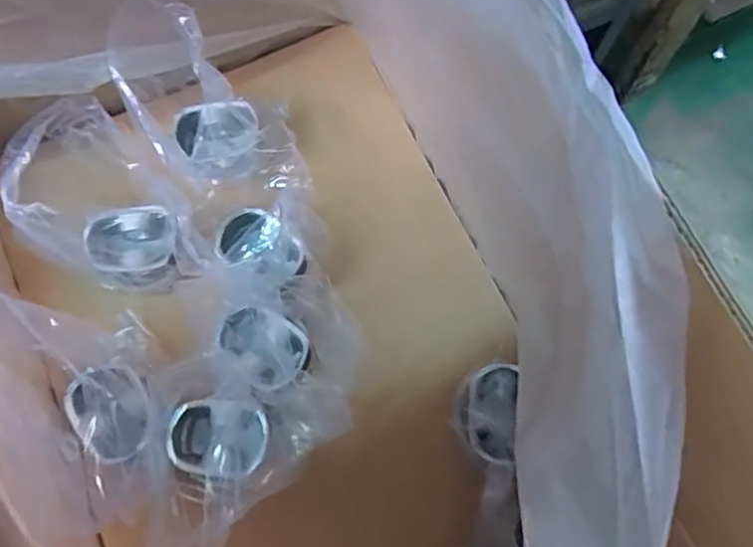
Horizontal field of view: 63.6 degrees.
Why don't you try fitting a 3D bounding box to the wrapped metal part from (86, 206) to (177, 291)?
[{"bbox_3d":[-0.206,-0.020,0.518,0.074,0.048,0.070,-16,74,-6],"label":"wrapped metal part"}]

